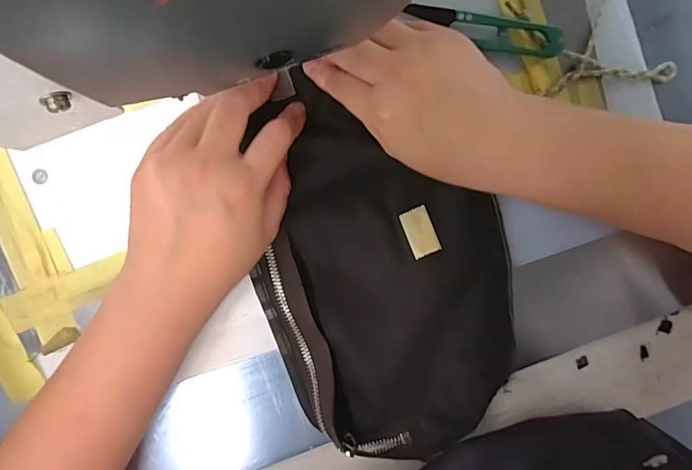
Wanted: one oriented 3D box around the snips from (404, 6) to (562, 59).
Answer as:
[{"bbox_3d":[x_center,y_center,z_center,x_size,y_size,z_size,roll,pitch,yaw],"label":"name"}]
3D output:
[{"bbox_3d":[0.087,-0.130,0.288,0.096,0.013,0.024,7,93,-4],"label":"snips"}]

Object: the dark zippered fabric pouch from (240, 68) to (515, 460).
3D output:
[{"bbox_3d":[0.024,0.020,0.295,0.154,0.013,0.239,-20,94,-5],"label":"dark zippered fabric pouch"}]

